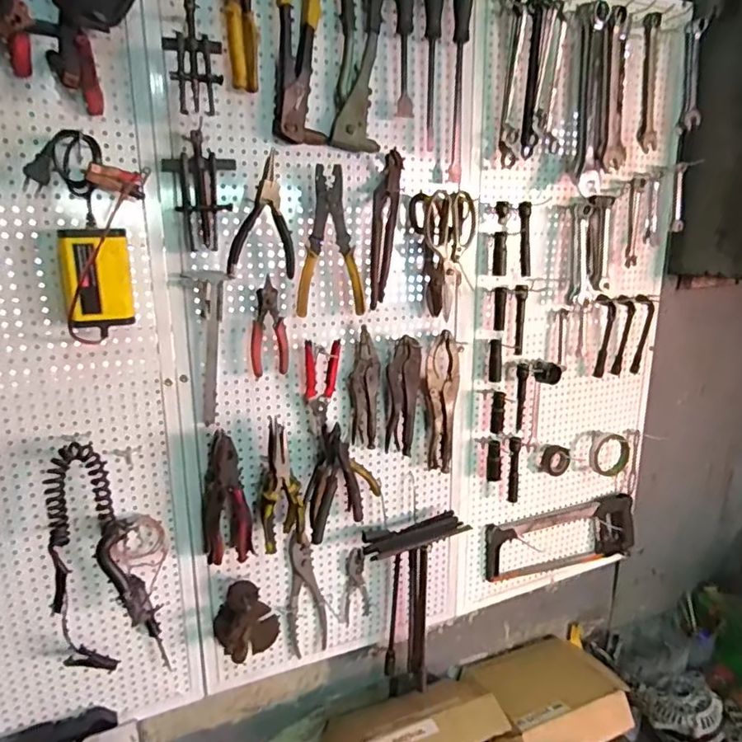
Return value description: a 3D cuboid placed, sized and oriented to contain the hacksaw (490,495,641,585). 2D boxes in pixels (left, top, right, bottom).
[{"bbox_3d":[0.432,0.375,1.255,0.434,0.160,0.050,-7,17,-23],"label":"hacksaw"}]

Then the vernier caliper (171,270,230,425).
[{"bbox_3d":[-0.244,-0.034,0.844,0.069,0.224,0.022,-5,16,-17],"label":"vernier caliper"}]

